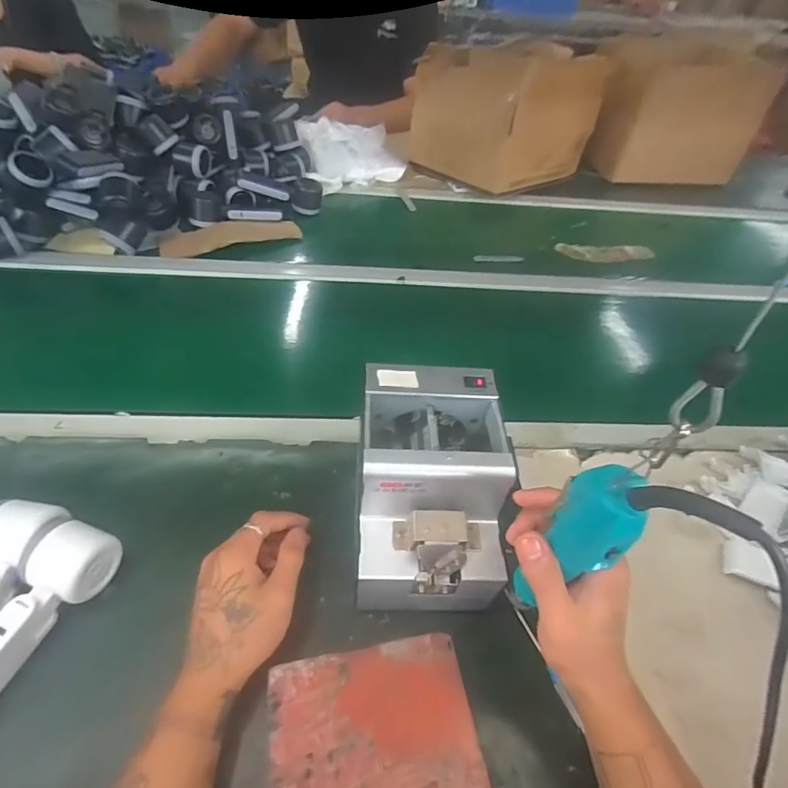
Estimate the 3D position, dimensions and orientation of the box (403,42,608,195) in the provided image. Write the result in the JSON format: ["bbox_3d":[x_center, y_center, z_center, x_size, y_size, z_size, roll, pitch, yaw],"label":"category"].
[{"bbox_3d":[0.263,-0.650,1.076,0.343,0.244,0.277,-30,56,-29],"label":"box"}]

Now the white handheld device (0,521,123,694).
[{"bbox_3d":[-0.291,0.180,0.364,0.047,0.047,0.163,19,48,12],"label":"white handheld device"}]

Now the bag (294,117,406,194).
[{"bbox_3d":[-0.101,-0.578,1.086,0.227,0.067,0.267,-7,48,-12],"label":"bag"}]

